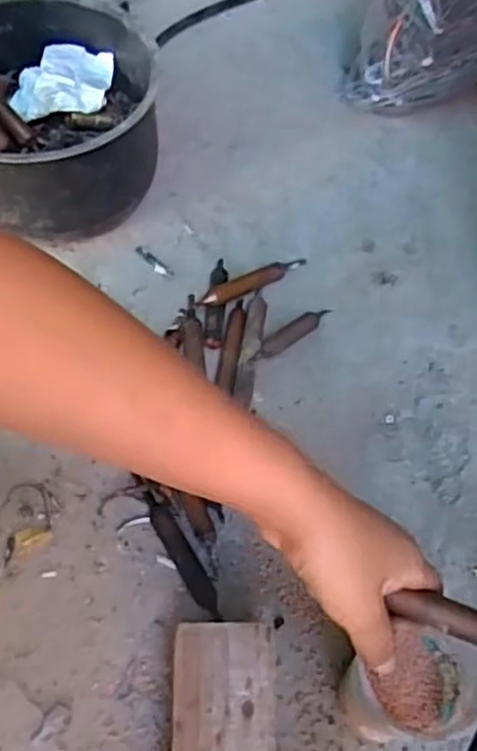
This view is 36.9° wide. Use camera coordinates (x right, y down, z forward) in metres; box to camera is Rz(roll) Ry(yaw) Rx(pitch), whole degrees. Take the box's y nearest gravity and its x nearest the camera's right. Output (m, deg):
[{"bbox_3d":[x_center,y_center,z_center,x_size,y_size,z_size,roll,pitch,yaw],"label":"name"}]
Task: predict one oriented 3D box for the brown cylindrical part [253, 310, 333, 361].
[{"bbox_3d":[0.054,-0.042,0.708,0.096,0.014,0.019,-37,71,-20],"label":"brown cylindrical part"}]

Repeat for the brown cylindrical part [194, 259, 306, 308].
[{"bbox_3d":[0.015,-0.096,0.717,0.138,0.016,0.018,-26,67,-33],"label":"brown cylindrical part"}]

